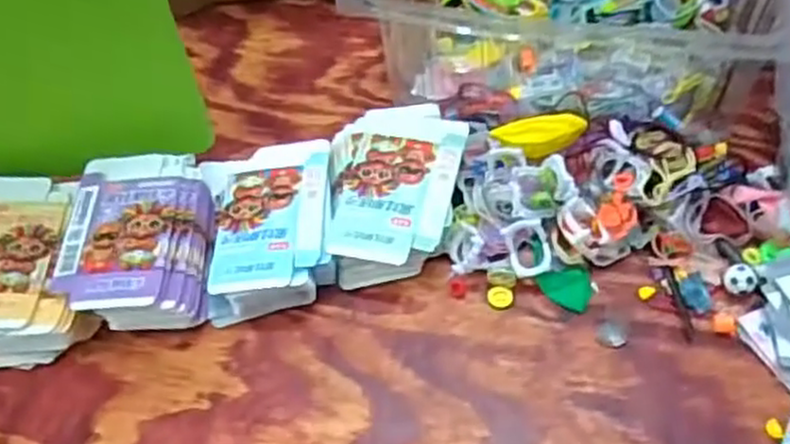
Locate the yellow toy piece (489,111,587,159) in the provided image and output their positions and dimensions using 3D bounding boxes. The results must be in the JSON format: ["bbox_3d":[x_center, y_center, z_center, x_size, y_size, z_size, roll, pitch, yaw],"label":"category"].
[{"bbox_3d":[0.114,-0.069,0.585,0.068,0.026,0.023,-6,51,1],"label":"yellow toy piece"}]

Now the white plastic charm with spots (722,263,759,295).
[{"bbox_3d":[0.254,0.043,0.547,0.022,0.017,0.020,-3,51,4],"label":"white plastic charm with spots"}]

